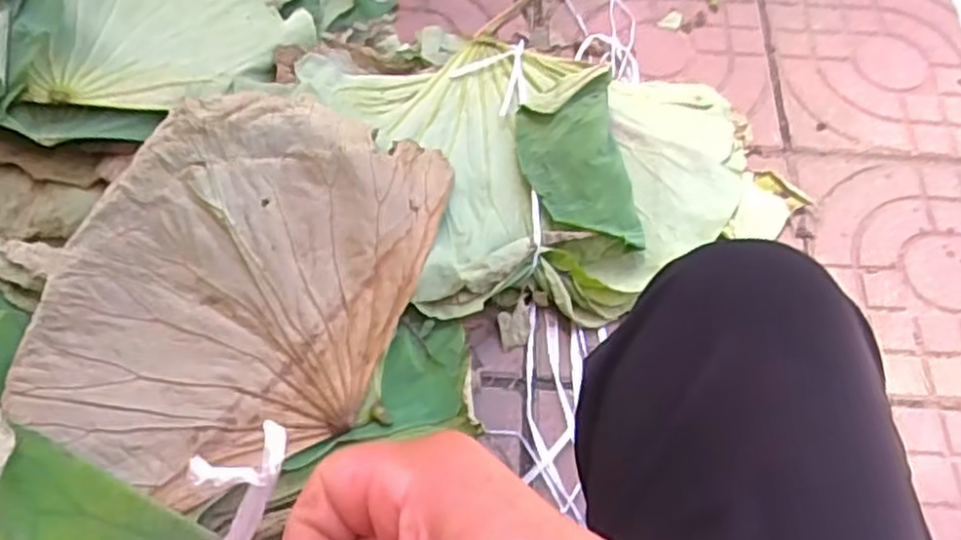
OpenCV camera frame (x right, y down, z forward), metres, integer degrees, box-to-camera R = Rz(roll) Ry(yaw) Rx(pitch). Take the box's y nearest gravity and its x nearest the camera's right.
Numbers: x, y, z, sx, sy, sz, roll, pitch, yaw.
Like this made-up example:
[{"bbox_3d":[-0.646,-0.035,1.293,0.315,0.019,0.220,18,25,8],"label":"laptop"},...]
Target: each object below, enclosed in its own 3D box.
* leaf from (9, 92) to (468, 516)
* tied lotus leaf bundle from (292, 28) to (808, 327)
[{"bbox_3d":[-0.215,0.007,0.700,0.283,0.039,0.386,30,74,-7],"label":"leaf"},{"bbox_3d":[0.099,-0.126,0.851,0.438,0.125,0.349,-24,65,-11],"label":"tied lotus leaf bundle"}]

